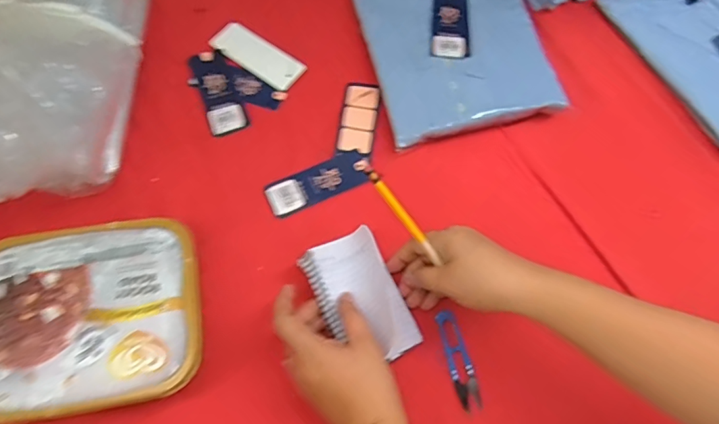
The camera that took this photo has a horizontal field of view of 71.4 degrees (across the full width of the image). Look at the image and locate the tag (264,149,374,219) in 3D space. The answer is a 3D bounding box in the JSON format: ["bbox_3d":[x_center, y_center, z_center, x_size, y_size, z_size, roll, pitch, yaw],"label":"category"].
[{"bbox_3d":[-0.046,-0.035,0.577,0.122,0.004,0.044,-23,71,-9],"label":"tag"}]

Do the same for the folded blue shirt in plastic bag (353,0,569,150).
[{"bbox_3d":[0.120,-0.216,0.634,0.213,0.034,0.265,-12,70,-5],"label":"folded blue shirt in plastic bag"}]

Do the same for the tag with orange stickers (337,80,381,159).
[{"bbox_3d":[0.000,-0.118,0.615,0.042,0.006,0.098,7,69,2],"label":"tag with orange stickers"}]

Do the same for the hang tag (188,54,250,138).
[{"bbox_3d":[-0.177,-0.148,0.622,0.047,0.004,0.122,-22,71,-9],"label":"hang tag"}]

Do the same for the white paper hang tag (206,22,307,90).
[{"bbox_3d":[-0.129,-0.201,0.639,0.127,0.006,0.049,34,73,12],"label":"white paper hang tag"}]

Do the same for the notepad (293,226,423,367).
[{"bbox_3d":[0.002,0.090,0.515,0.081,0.016,0.133,-27,88,-12],"label":"notepad"}]

